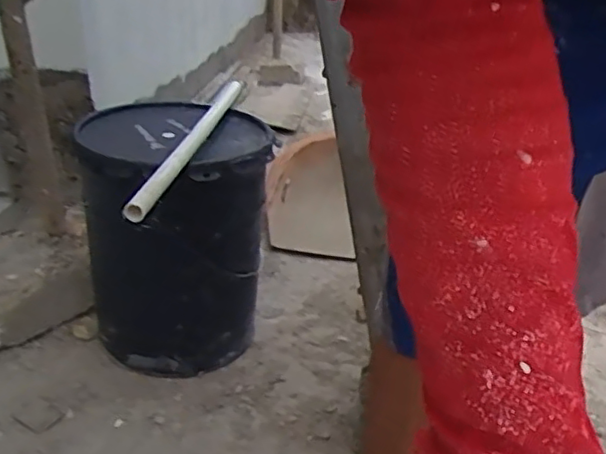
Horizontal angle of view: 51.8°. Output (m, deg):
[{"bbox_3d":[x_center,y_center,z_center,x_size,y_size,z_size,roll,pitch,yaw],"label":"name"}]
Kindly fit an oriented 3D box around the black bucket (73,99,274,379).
[{"bbox_3d":[-0.197,0.029,1.007,0.261,0.380,0.272,-2,24,-9],"label":"black bucket"}]

